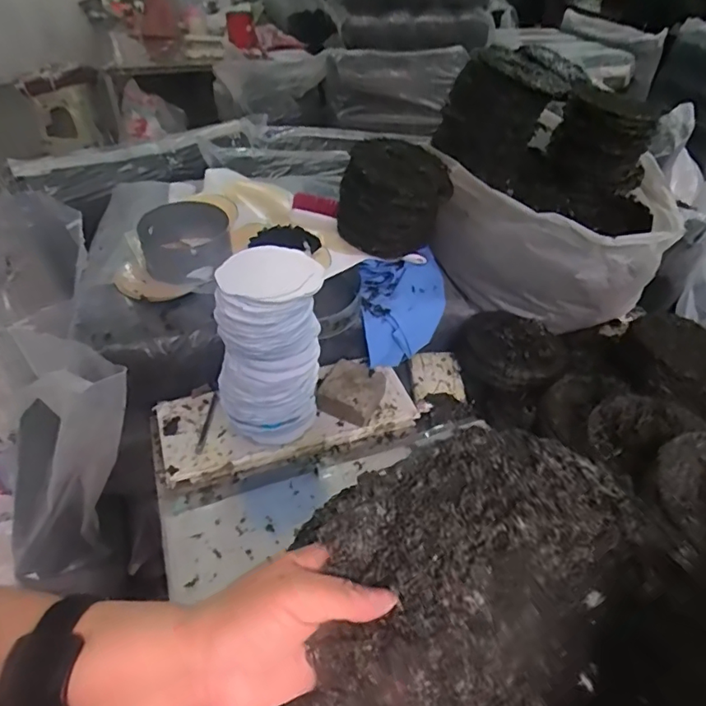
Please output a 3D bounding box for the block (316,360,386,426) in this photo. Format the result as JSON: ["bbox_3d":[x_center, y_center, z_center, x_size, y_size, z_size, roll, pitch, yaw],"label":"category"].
[{"bbox_3d":[-0.004,0.074,0.936,0.111,0.046,0.112,19,44,16],"label":"block"}]

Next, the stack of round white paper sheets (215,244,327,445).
[{"bbox_3d":[-0.132,0.000,0.813,0.156,0.296,0.142,-4,42,-8],"label":"stack of round white paper sheets"}]

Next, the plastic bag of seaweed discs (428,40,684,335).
[{"bbox_3d":[0.405,-0.333,1.081,0.484,0.400,0.367,14,43,11],"label":"plastic bag of seaweed discs"}]

